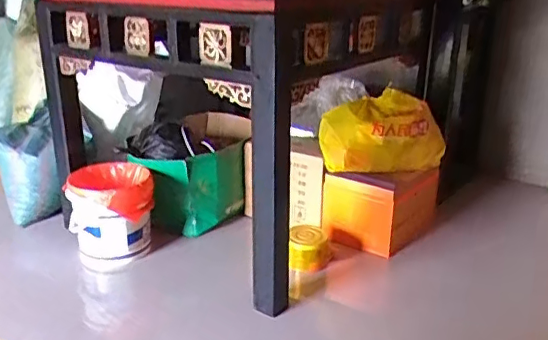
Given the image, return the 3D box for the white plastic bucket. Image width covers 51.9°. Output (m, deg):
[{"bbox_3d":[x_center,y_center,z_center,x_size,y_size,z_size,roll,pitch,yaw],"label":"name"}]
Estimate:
[{"bbox_3d":[-0.511,0.158,1.786,0.256,0.290,0.235,-5,20,-13],"label":"white plastic bucket"}]

